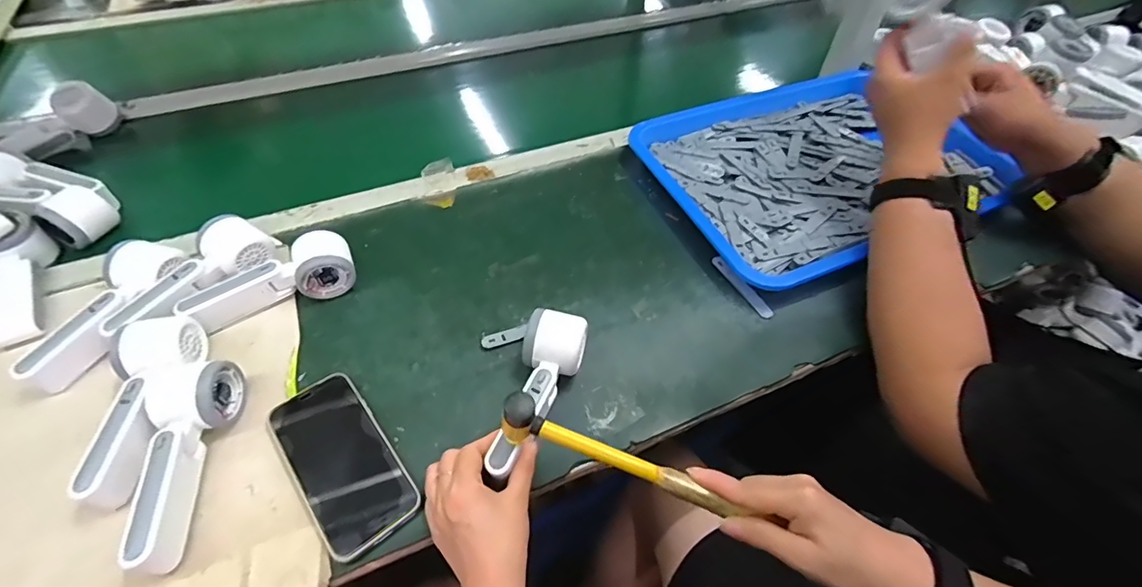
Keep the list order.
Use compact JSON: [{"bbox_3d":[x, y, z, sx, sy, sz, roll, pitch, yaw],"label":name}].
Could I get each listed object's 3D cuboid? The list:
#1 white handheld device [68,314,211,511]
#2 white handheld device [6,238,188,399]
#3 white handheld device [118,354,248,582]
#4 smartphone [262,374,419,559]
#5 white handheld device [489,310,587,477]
[{"bbox_3d":[-0.385,0.100,0.440,0.053,0.055,0.168,-7,53,-6],"label":"white handheld device"},{"bbox_3d":[-0.468,0.017,0.492,0.071,0.050,0.169,24,56,16],"label":"white handheld device"},{"bbox_3d":[-0.323,0.135,0.410,0.060,0.047,0.167,-12,54,-10],"label":"white handheld device"},{"bbox_3d":[-0.203,0.145,0.430,0.077,0.012,0.161,-33,60,-23],"label":"smartphone"},{"bbox_3d":[-0.034,0.090,0.450,0.054,0.044,0.163,17,55,12],"label":"white handheld device"}]

